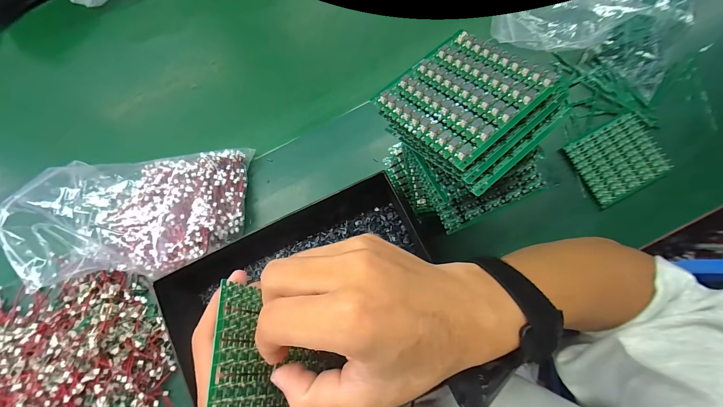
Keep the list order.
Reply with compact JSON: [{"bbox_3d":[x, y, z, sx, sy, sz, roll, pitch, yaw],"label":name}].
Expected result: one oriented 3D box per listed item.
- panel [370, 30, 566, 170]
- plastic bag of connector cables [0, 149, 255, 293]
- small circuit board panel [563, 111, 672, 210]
[{"bbox_3d":[0.064,-0.073,0.194,0.087,0.006,0.082,-40,62,-9],"label":"panel"},{"bbox_3d":[-0.237,0.012,0.333,0.219,0.088,0.126,-10,80,3],"label":"plastic bag of connector cables"},{"bbox_3d":[0.291,-0.051,0.346,0.089,0.014,0.079,-28,79,0],"label":"small circuit board panel"}]

